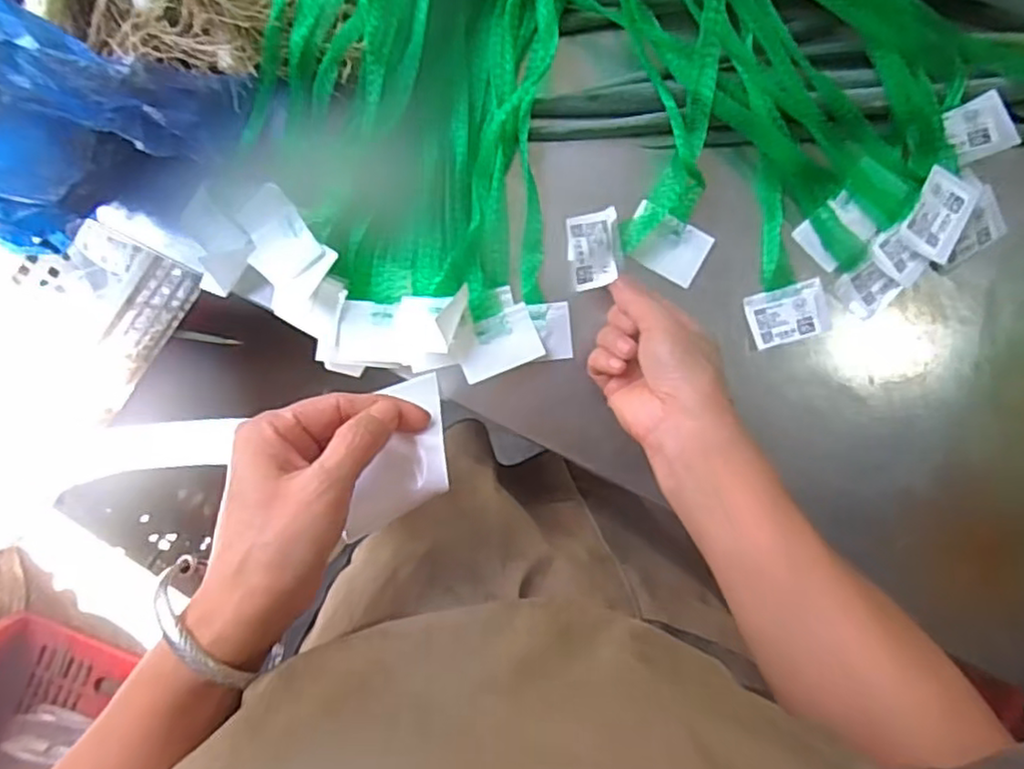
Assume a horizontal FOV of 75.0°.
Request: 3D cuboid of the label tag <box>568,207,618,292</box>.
[{"bbox_3d":[0.056,-0.093,0.458,0.034,0.010,0.052,-4,92,0],"label":"label tag"}]

